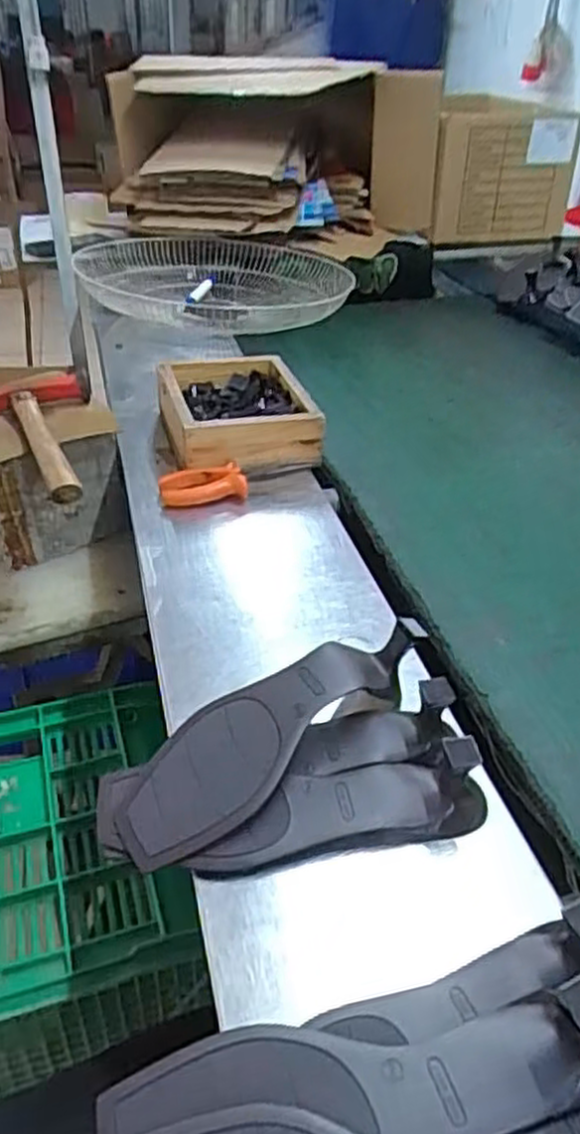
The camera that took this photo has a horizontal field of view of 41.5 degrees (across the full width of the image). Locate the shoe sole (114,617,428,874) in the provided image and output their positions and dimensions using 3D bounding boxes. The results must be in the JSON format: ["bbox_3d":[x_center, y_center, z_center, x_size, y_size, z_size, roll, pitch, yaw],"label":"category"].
[{"bbox_3d":[-0.006,0.109,0.493,0.233,0.044,0.085,-32,46,-23],"label":"shoe sole"}]

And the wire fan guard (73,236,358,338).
[{"bbox_3d":[-0.134,-0.461,1.274,0.446,0.094,0.444,-2,35,-8],"label":"wire fan guard"}]

